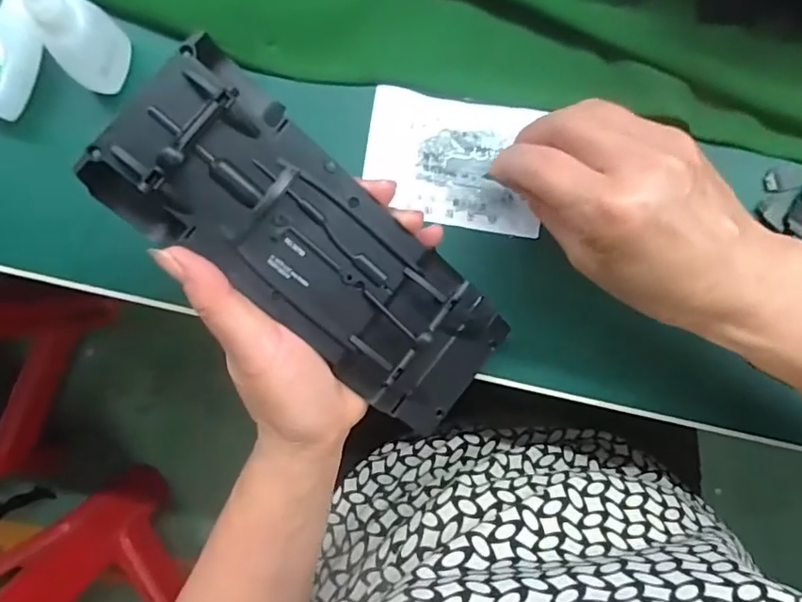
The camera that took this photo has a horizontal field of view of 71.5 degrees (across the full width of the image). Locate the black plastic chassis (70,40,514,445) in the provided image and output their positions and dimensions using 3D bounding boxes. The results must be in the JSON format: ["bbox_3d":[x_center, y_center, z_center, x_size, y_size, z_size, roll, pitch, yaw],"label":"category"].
[{"bbox_3d":[-0.032,-0.016,0.248,0.194,0.033,0.075,41,88,-24],"label":"black plastic chassis"}]

